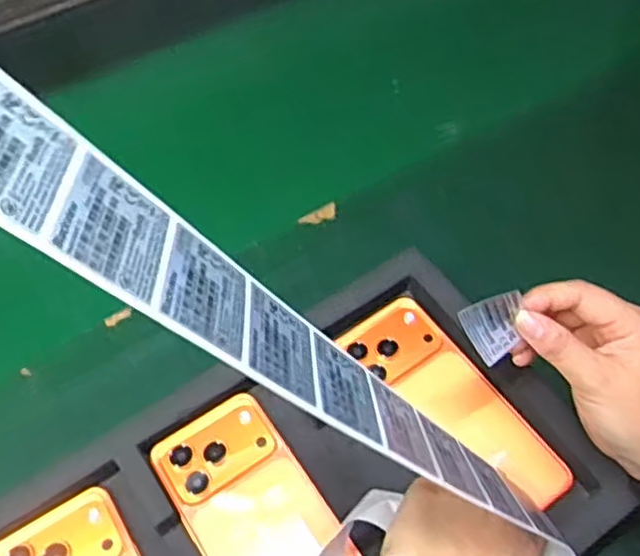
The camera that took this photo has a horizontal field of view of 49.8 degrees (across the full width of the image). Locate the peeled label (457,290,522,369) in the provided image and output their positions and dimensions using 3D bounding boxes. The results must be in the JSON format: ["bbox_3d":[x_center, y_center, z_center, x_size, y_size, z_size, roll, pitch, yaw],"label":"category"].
[{"bbox_3d":[0.100,0.027,0.387,0.033,0.039,0.005,-29,25,6],"label":"peeled label"}]

